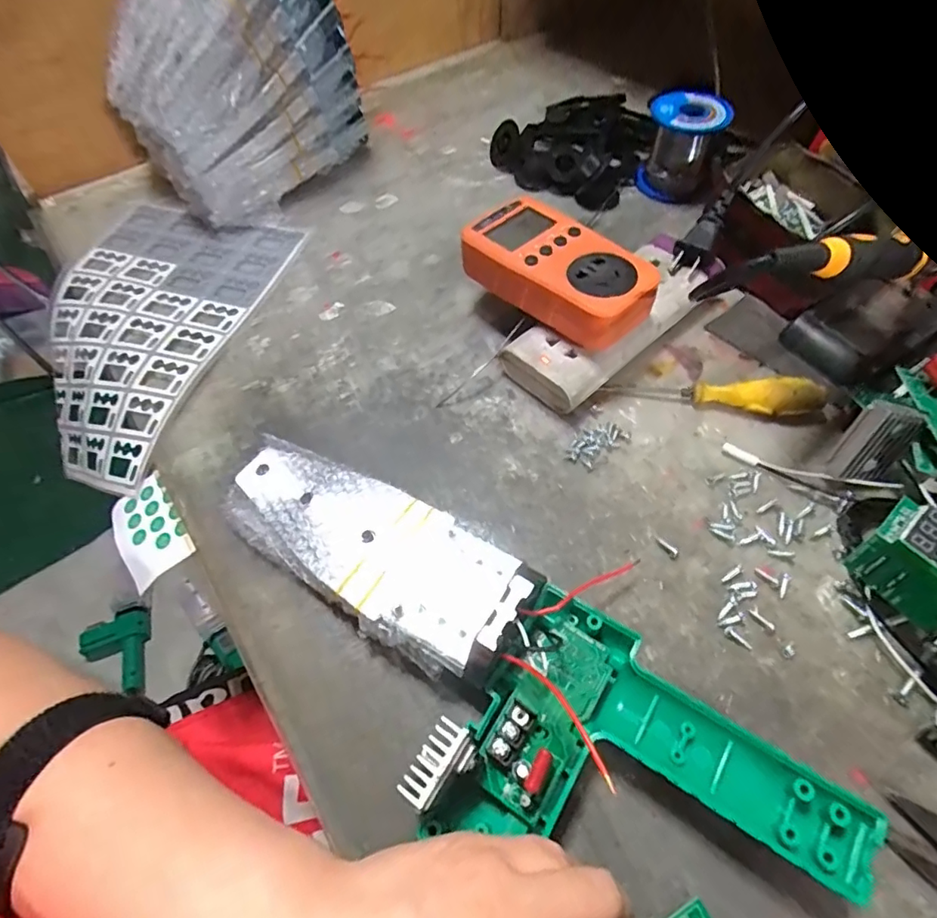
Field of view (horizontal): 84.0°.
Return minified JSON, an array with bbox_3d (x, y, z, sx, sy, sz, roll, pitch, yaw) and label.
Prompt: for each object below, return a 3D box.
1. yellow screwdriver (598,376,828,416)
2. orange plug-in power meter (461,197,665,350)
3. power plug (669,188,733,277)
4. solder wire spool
[{"bbox_3d":[0.157,-0.042,0.335,0.129,0.020,0.019,5,59,6],"label":"yellow screwdriver"},{"bbox_3d":[0.059,-0.124,0.343,0.065,0.030,0.122,-38,64,-19],"label":"orange plug-in power meter"},{"bbox_3d":[0.165,-0.159,0.368,0.020,0.011,0.065,35,99,22],"label":"power plug"},{"bbox_3d":[0.186,-0.274,0.454,0.063,0.061,0.055,22,62,15],"label":"solder wire spool"}]

